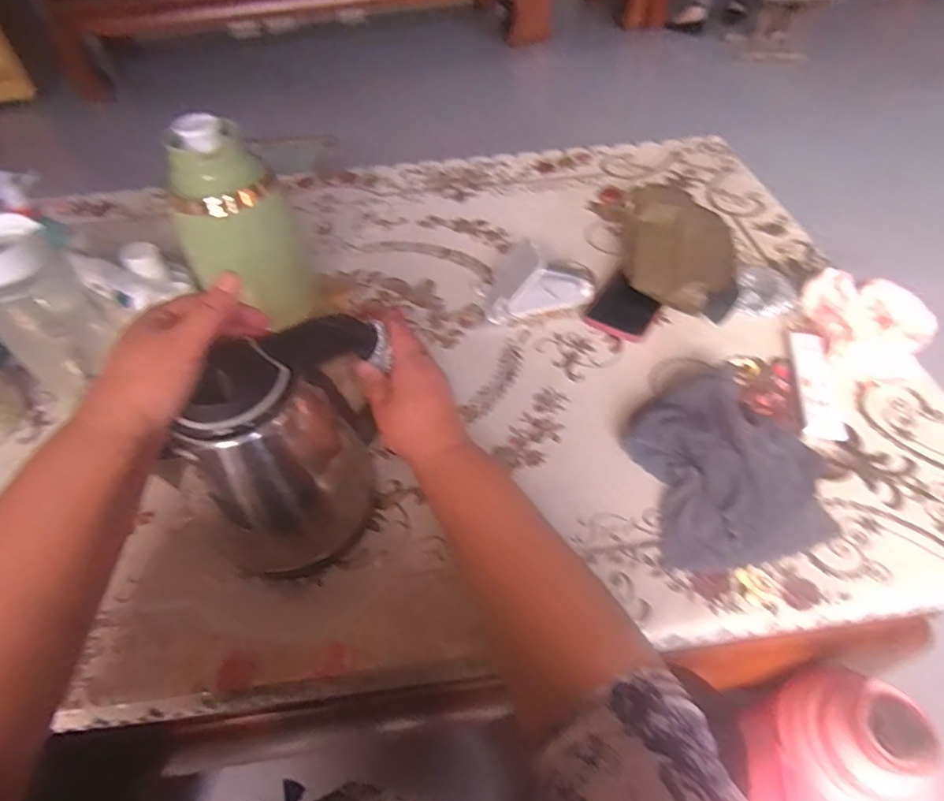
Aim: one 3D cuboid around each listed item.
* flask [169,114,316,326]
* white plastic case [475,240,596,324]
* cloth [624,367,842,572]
[{"bbox_3d":[-0.267,-0.201,0.637,0.126,0.224,0.098,-15,52,-10],"label":"flask"},{"bbox_3d":[0.083,-0.159,0.688,0.148,0.071,0.082,-14,52,-9],"label":"white plastic case"},{"bbox_3d":[0.249,0.056,0.524,0.175,0.050,0.185,-6,51,-3],"label":"cloth"}]

